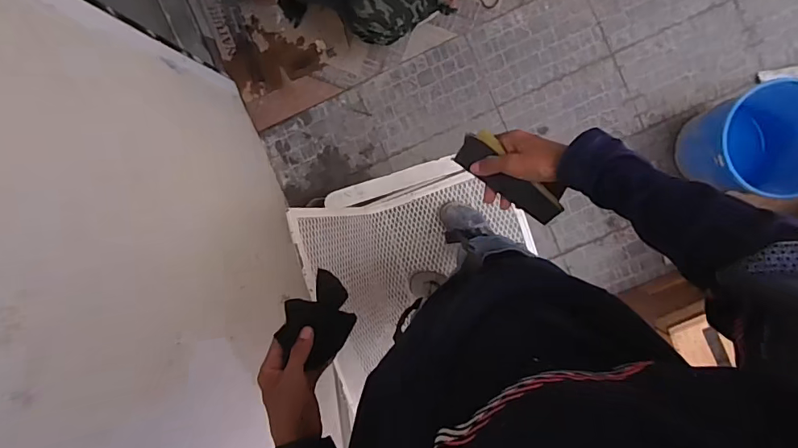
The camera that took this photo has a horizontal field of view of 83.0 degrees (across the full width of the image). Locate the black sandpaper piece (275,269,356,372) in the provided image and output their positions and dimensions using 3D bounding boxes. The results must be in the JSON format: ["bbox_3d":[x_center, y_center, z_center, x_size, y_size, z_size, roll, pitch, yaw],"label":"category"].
[{"bbox_3d":[-0.094,0.110,0.539,0.078,0.027,0.101,30,69,-7],"label":"black sandpaper piece"}]

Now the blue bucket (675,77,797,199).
[{"bbox_3d":[1.101,-0.246,1.384,0.321,0.311,0.305,0,94,4],"label":"blue bucket"}]

